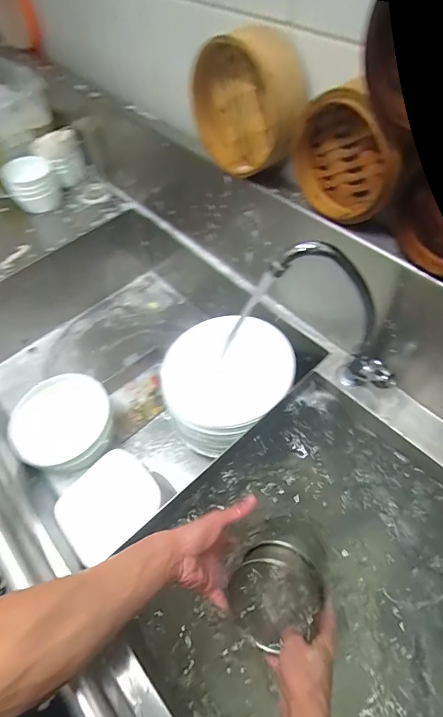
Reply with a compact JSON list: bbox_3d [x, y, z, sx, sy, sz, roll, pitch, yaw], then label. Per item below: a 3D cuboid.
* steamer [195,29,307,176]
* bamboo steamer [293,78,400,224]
[{"bbox_3d":[0.035,-0.350,0.536,0.077,0.164,0.191,-33,59,-17],"label":"steamer"},{"bbox_3d":[0.145,-0.237,0.455,0.046,0.146,0.142,-26,57,-13],"label":"bamboo steamer"}]

